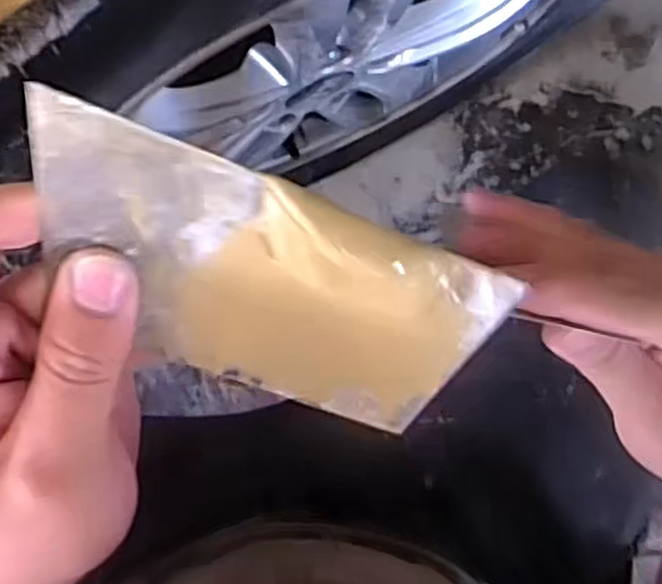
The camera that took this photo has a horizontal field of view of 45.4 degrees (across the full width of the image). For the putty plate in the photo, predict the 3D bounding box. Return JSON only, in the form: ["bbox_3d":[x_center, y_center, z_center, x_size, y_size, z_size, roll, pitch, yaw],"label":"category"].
[{"bbox_3d":[-0.019,0.002,0.229,0.141,0.010,0.075,20,128,-20],"label":"putty plate"}]

